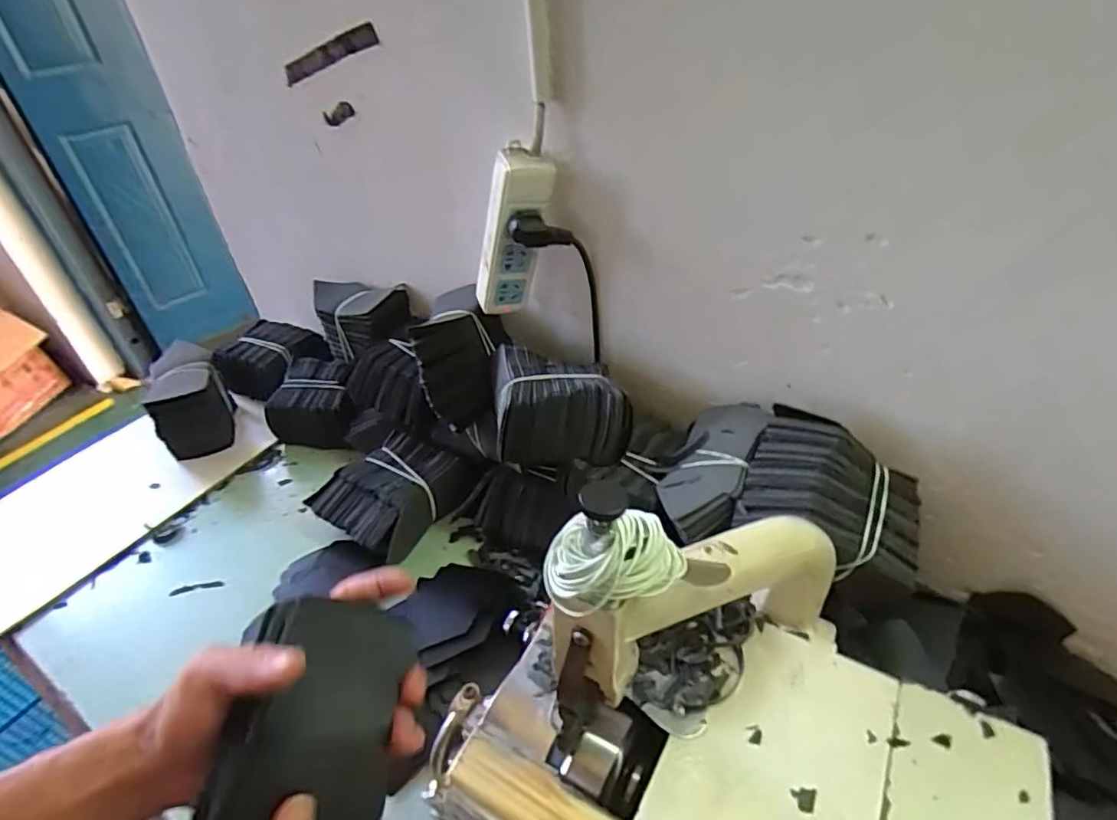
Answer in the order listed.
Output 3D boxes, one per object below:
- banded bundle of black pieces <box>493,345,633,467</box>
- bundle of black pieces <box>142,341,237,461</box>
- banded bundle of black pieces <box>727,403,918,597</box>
[{"bbox_3d":[0.001,-0.010,0.609,0.133,0.064,0.118,-4,41,-1],"label":"banded bundle of black pieces"},{"bbox_3d":[-0.514,-0.010,0.829,0.093,0.105,0.111,-25,46,-23],"label":"bundle of black pieces"},{"bbox_3d":[0.228,0.070,0.488,0.141,0.064,0.116,19,46,23],"label":"banded bundle of black pieces"}]

